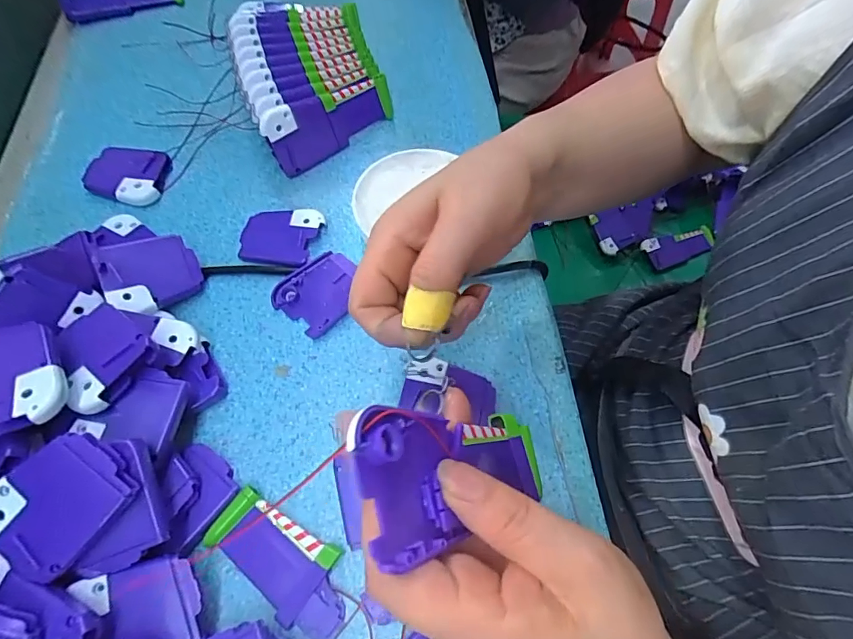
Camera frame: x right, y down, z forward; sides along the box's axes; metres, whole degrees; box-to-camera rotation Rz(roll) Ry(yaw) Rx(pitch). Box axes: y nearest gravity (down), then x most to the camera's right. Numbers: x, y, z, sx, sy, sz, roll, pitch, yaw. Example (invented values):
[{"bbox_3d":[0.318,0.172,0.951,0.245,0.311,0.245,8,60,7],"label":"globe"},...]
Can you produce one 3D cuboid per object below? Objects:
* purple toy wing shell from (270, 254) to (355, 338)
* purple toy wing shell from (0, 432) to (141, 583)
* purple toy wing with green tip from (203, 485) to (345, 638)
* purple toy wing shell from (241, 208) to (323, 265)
[{"bbox_3d":[-0.078,-0.022,0.334,0.054,0.013,0.058,36,67,15],"label":"purple toy wing shell"},{"bbox_3d":[-0.176,0.088,0.217,0.060,0.006,0.051,-43,92,-10],"label":"purple toy wing shell"},{"bbox_3d":[-0.082,0.135,0.255,0.086,0.012,0.041,29,65,12],"label":"purple toy wing with green tip"},{"bbox_3d":[-0.115,-0.066,0.354,0.060,0.009,0.050,8,63,2],"label":"purple toy wing shell"}]

